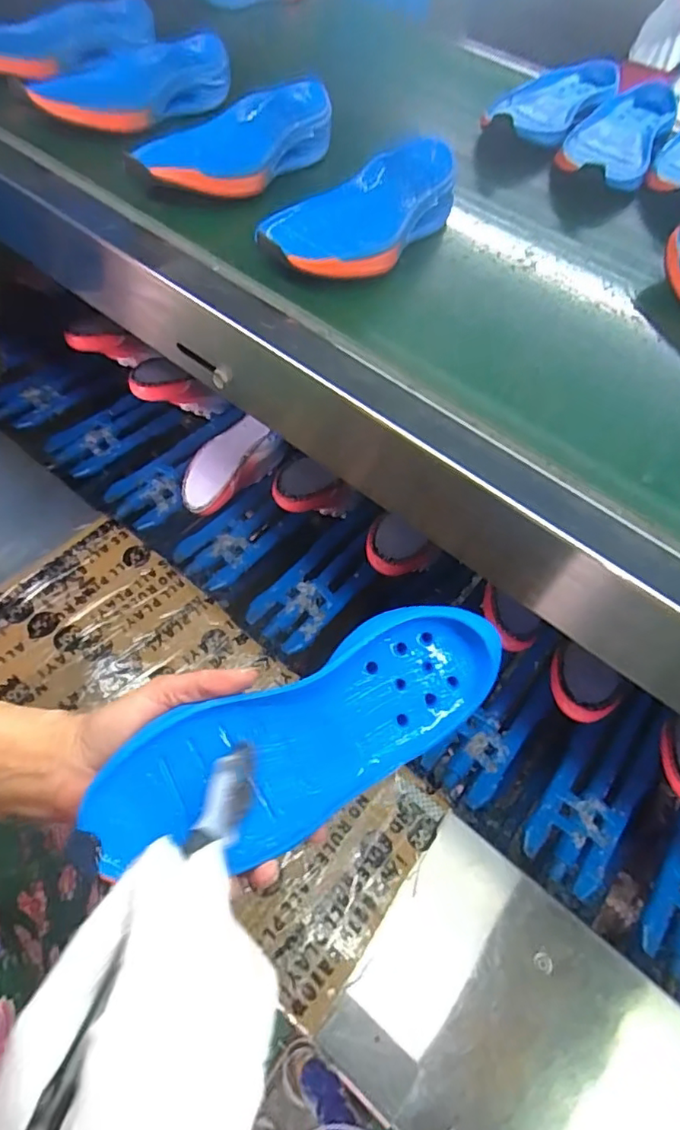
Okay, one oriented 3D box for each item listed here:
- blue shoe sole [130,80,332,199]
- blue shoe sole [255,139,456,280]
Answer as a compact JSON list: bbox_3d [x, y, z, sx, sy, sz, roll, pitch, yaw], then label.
[{"bbox_3d":[-0.089,-0.388,0.526,0.098,0.041,0.216,33,59,16],"label":"blue shoe sole"},{"bbox_3d":[0.024,-0.294,0.478,0.086,0.038,0.216,31,58,15],"label":"blue shoe sole"}]

